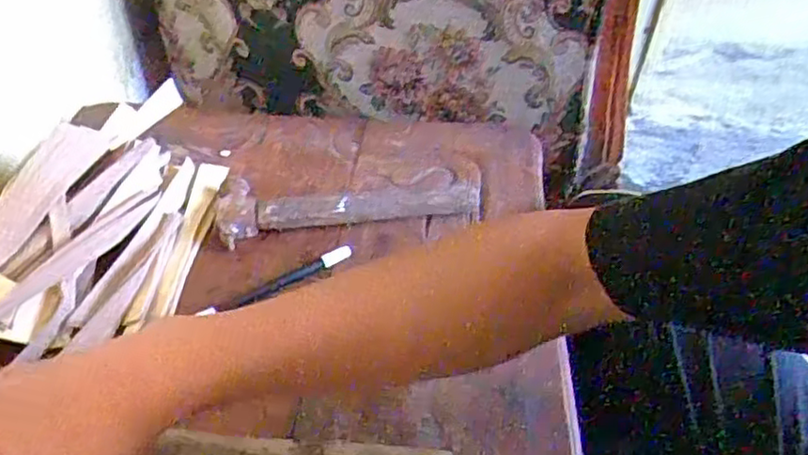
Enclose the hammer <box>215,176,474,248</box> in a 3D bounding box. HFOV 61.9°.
[{"bbox_3d":[-0.044,-0.022,0.560,0.213,0.021,0.058,-4,42,-9],"label":"hammer"}]

